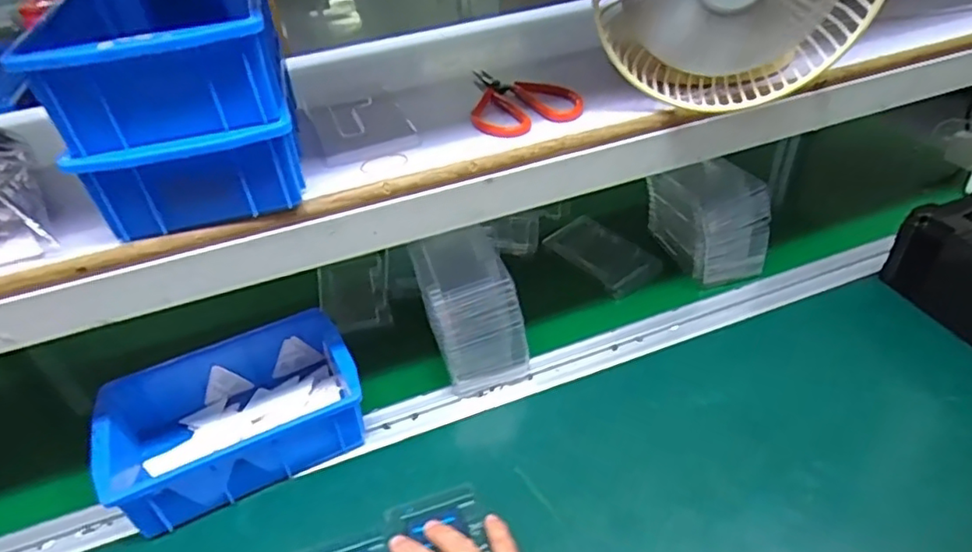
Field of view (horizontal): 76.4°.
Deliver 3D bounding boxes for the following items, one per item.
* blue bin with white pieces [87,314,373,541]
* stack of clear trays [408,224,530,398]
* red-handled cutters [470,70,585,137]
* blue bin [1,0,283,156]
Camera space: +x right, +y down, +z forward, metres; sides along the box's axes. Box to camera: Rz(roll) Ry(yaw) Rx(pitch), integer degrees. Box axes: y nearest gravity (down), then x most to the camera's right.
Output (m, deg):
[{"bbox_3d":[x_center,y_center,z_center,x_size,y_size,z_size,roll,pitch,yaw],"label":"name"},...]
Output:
[{"bbox_3d":[-0.217,0.118,0.537,0.200,0.059,0.134,-22,43,-20],"label":"blue bin with white pieces"},{"bbox_3d":[-0.019,0.026,0.585,0.083,0.118,0.115,-14,41,-12],"label":"stack of clear trays"},{"bbox_3d":[0.032,-0.152,0.525,0.089,0.008,0.119,-6,40,-2],"label":"red-handled cutters"},{"bbox_3d":[-0.217,-0.163,0.424,0.131,0.061,0.208,-12,39,-9],"label":"blue bin"}]

